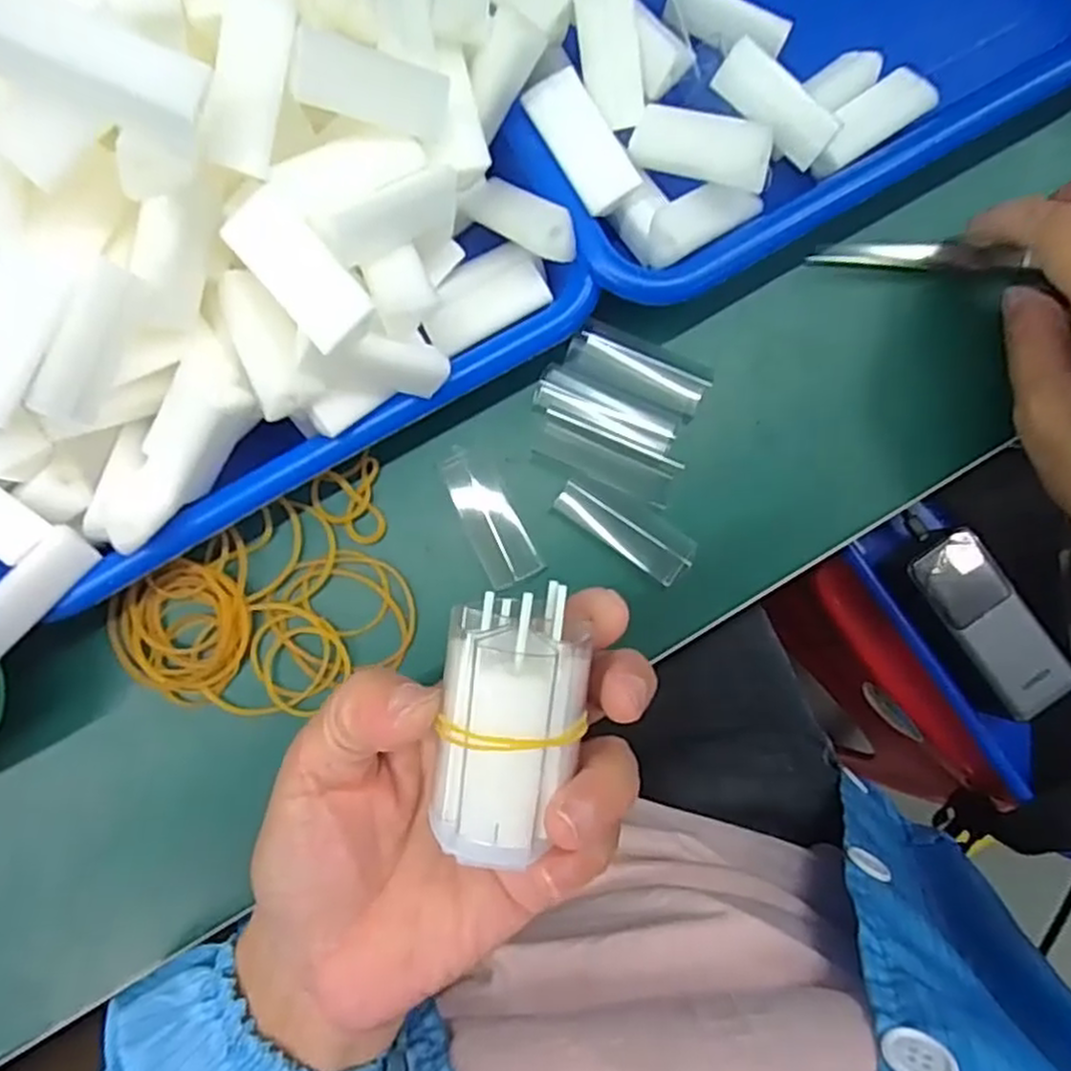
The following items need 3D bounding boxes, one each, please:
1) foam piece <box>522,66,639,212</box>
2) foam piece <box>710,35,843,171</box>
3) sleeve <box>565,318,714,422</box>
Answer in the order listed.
[{"bbox_3d":[0.016,-0.132,0.248,0.021,0.010,0.045,-31,86,-2],"label":"foam piece"},{"bbox_3d":[0.084,-0.150,0.256,0.045,0.011,0.018,38,130,-6],"label":"foam piece"},{"bbox_3d":[0.040,-0.064,0.279,0.053,0.005,0.023,23,86,2],"label":"sleeve"}]

